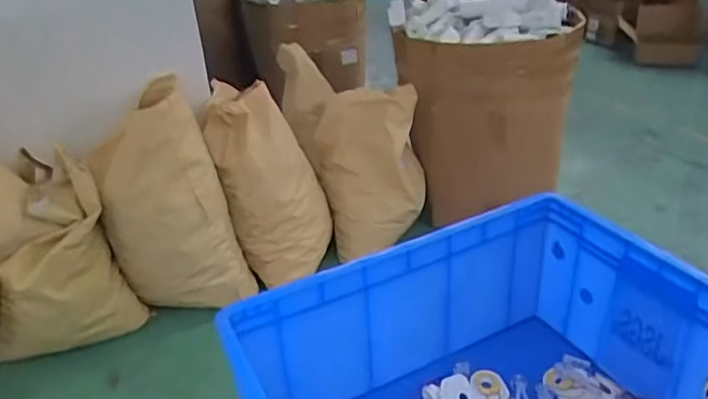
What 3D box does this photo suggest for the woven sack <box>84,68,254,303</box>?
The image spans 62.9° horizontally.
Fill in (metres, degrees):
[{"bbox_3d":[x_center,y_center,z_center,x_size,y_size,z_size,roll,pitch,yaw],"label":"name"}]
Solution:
[{"bbox_3d":[-0.512,0.050,1.659,0.338,0.620,0.233,-23,34,-29],"label":"woven sack"}]

